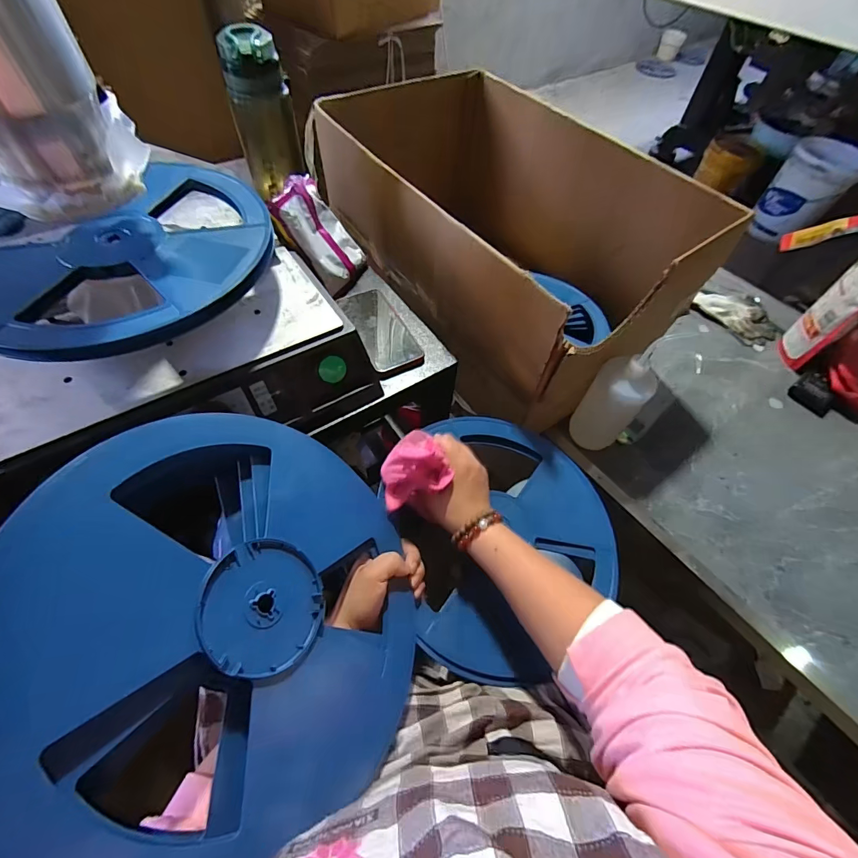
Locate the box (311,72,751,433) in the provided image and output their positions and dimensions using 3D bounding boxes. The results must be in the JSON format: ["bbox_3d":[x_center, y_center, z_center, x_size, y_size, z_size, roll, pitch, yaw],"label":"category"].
[{"bbox_3d":[0.150,-0.371,0.839,0.483,0.350,0.669,-33,65,-22],"label":"box"}]

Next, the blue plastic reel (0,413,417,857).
[{"bbox_3d":[-0.138,0.147,0.324,0.309,0.040,0.319,27,52,-42],"label":"blue plastic reel"}]

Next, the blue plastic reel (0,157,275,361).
[{"bbox_3d":[-0.322,-0.183,0.426,0.305,0.021,0.270,-28,64,-20],"label":"blue plastic reel"}]

